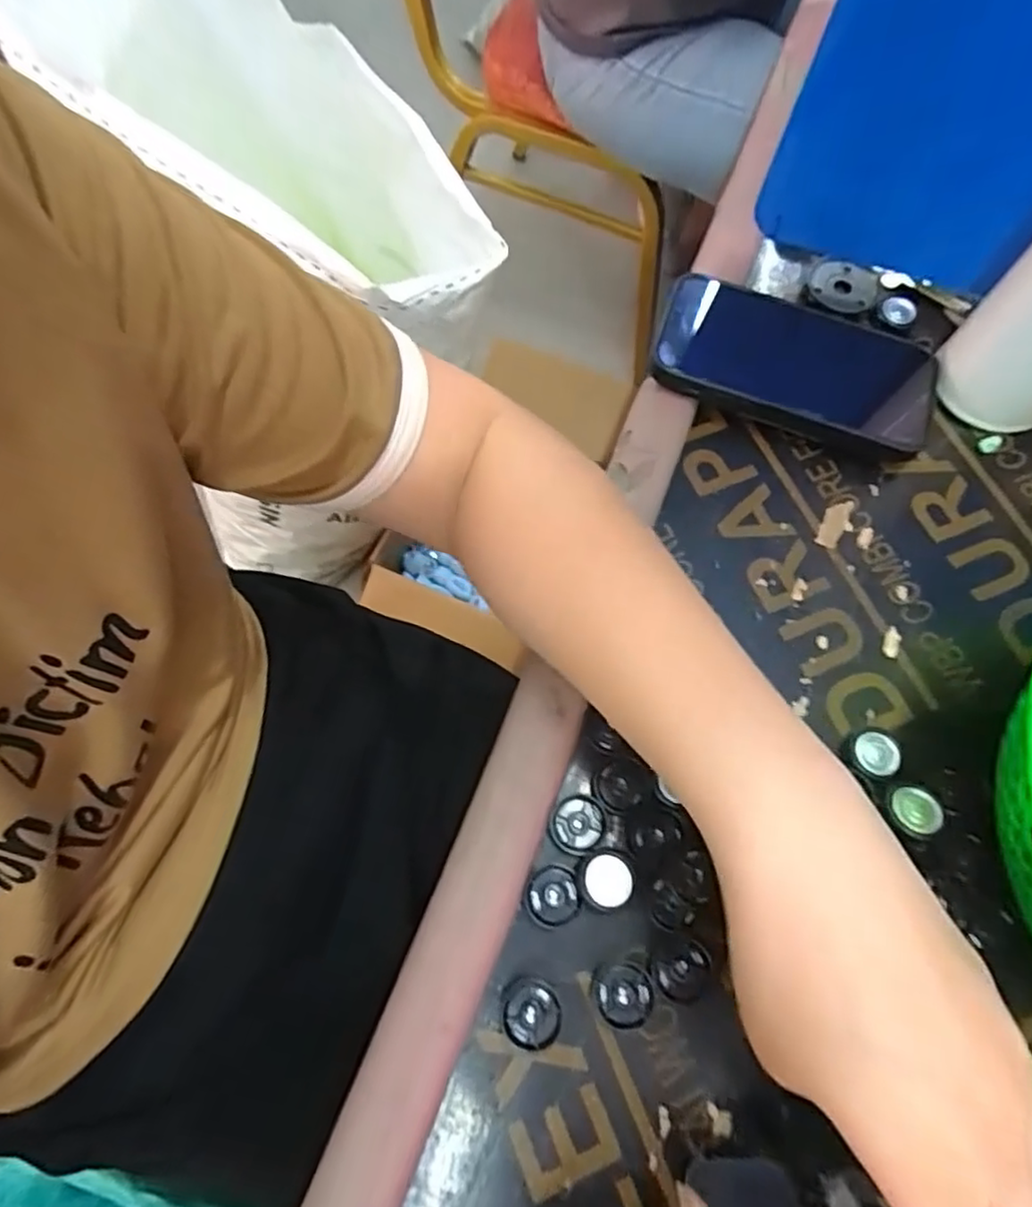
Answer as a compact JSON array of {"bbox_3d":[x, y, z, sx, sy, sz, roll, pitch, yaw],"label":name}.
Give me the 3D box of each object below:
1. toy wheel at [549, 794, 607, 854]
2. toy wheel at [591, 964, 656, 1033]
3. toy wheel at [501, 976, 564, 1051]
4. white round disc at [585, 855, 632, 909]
[{"bbox_3d":[0.026,0.095,0.277,0.023,0.004,0.023,0,69,0],"label":"toy wheel"},{"bbox_3d":[0.042,0.156,0.258,0.023,0.006,0.023,0,69,0],"label":"toy wheel"},{"bbox_3d":[0.006,0.161,0.256,0.023,0.009,0.023,0,69,0],"label":"toy wheel"},{"bbox_3d":[0.037,0.111,0.260,0.018,0.004,0.018,-1,71,3],"label":"white round disc"}]

